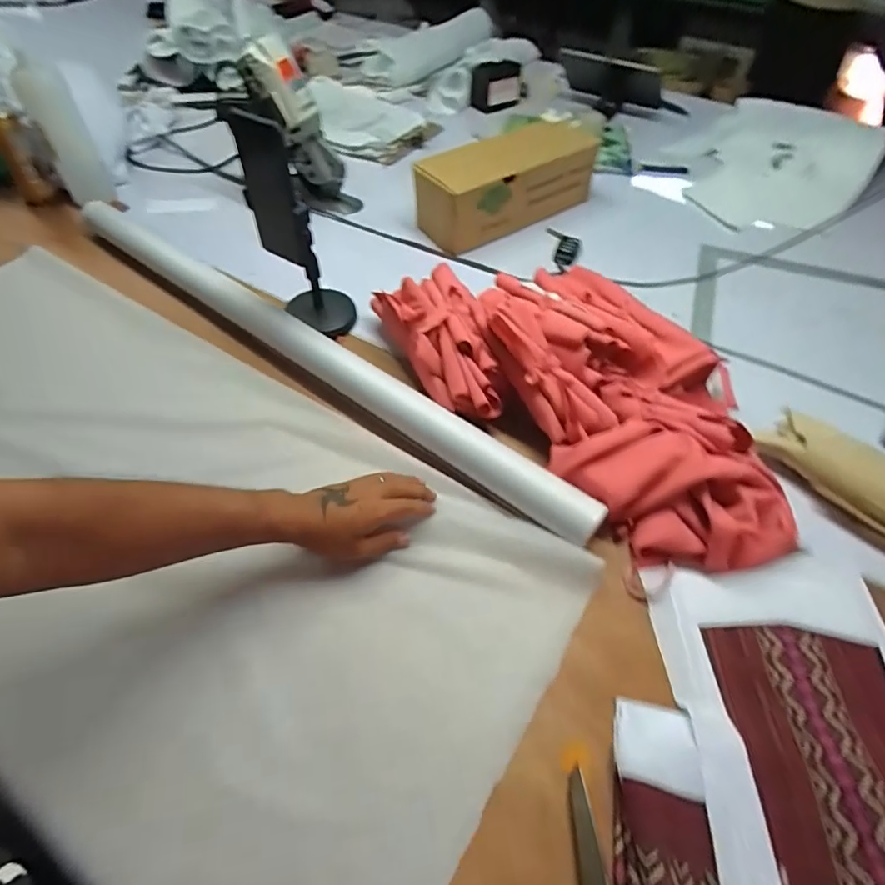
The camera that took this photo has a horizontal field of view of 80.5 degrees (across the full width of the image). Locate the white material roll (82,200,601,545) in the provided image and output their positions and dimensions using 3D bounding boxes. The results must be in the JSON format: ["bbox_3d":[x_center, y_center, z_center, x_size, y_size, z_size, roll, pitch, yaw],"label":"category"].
[{"bbox_3d":[-0.190,-0.134,0.725,0.901,0.044,0.057,32,58,21],"label":"white material roll"}]

